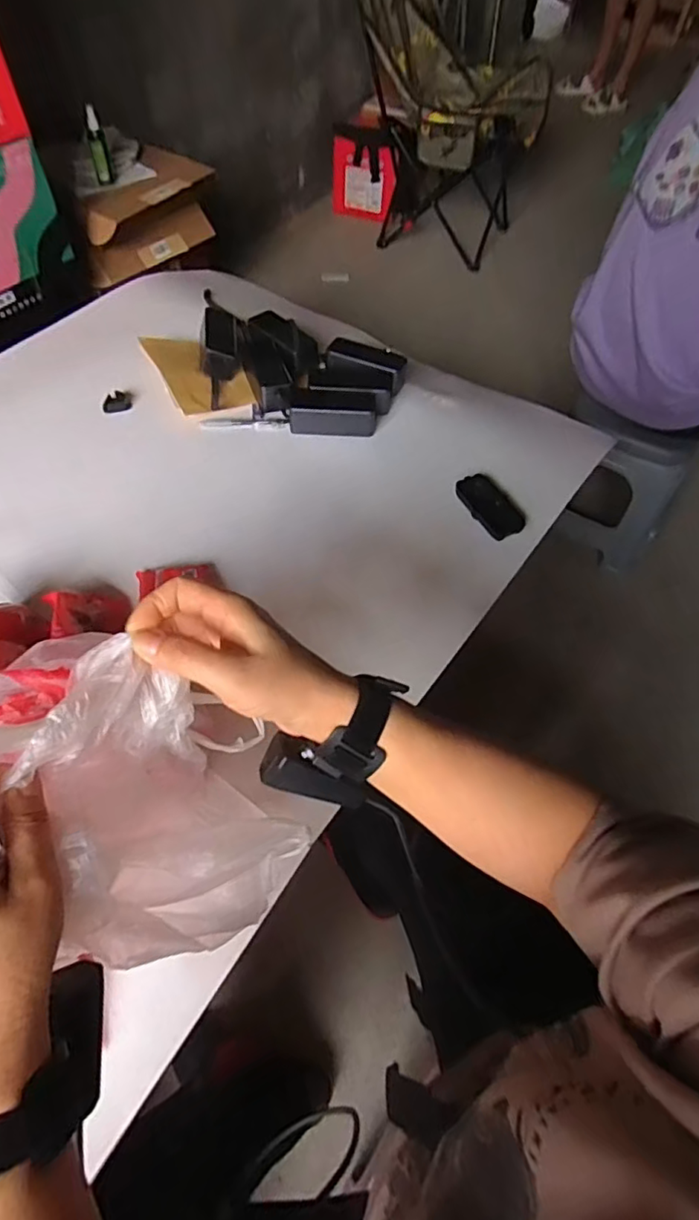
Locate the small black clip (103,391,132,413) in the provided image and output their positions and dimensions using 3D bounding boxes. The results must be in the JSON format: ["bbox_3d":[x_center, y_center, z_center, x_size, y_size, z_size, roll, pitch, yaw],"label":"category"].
[{"bbox_3d":[-0.360,-0.322,0.870,0.043,0.019,0.024,-17,60,-14],"label":"small black clip"}]

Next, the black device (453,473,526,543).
[{"bbox_3d":[0.193,-0.144,0.771,0.062,0.012,0.108,-20,60,-15],"label":"black device"}]

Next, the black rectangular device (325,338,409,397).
[{"bbox_3d":[0.028,-0.402,0.925,0.131,0.041,0.061,21,58,11],"label":"black rectangular device"}]

